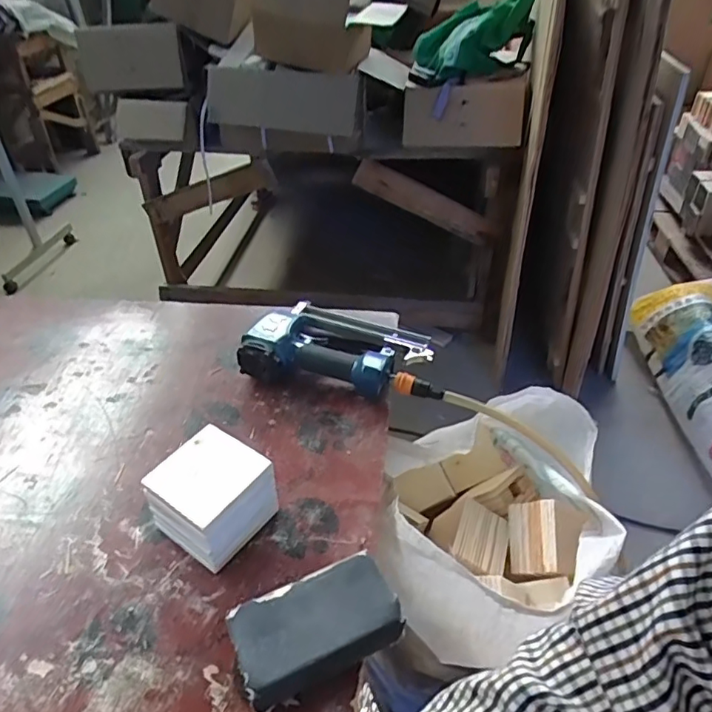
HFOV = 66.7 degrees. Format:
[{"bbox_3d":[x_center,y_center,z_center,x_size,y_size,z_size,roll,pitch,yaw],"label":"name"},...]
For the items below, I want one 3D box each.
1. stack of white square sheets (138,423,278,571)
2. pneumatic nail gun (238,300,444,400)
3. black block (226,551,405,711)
[{"bbox_3d":[-0.141,0.142,0.539,0.097,0.082,0.095,25,47,27],"label":"stack of white square sheets"},{"bbox_3d":[-0.012,-0.018,0.745,0.260,0.066,0.150,7,41,8],"label":"pneumatic nail gun"},{"bbox_3d":[-0.033,0.232,0.464,0.134,0.040,0.075,-17,43,-18],"label":"black block"}]

